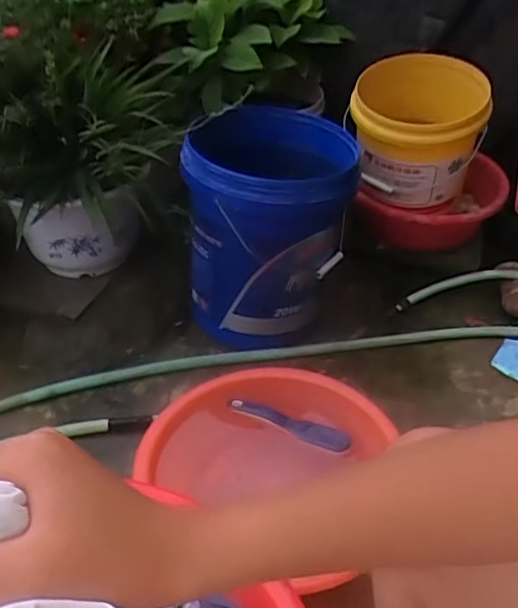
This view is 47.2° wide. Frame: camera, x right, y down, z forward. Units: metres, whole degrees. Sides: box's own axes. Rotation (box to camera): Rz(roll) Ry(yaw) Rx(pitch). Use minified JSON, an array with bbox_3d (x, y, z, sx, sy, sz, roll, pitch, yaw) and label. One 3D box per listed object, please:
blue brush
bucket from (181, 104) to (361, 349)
[{"bbox_3d":[0.046,0.184,0.904,0.187,0.021,0.033,16,82,15],"label":"blue brush"},{"bbox_3d":[0.025,-0.136,1.112,0.278,0.379,0.316,9,38,5],"label":"bucket"}]

